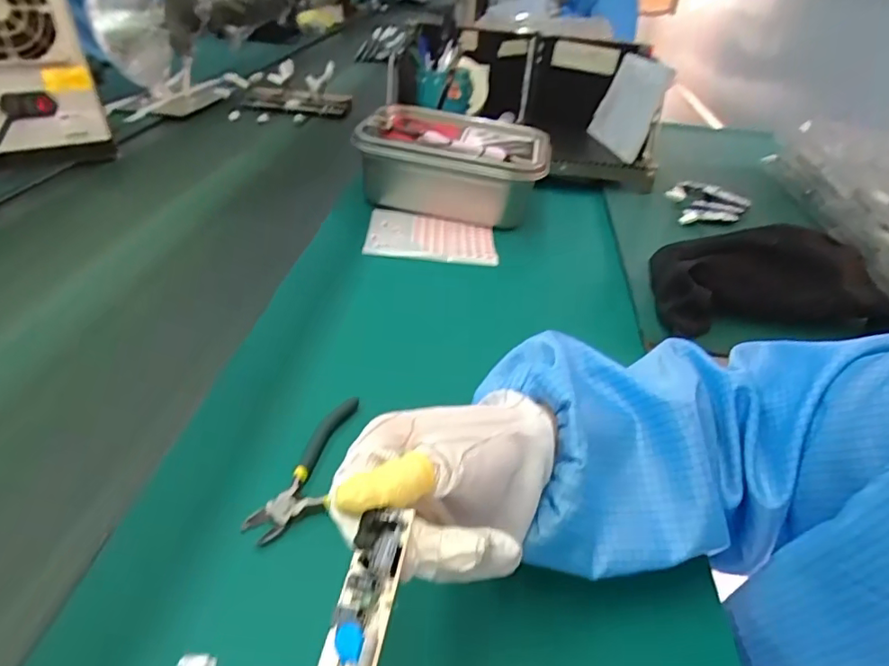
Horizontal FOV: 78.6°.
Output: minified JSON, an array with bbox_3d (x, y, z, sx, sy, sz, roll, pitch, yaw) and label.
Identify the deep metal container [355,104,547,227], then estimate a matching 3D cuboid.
[{"bbox_3d":[0.014,-0.221,0.716,0.230,0.094,0.166,9,36,6],"label":"deep metal container"}]

